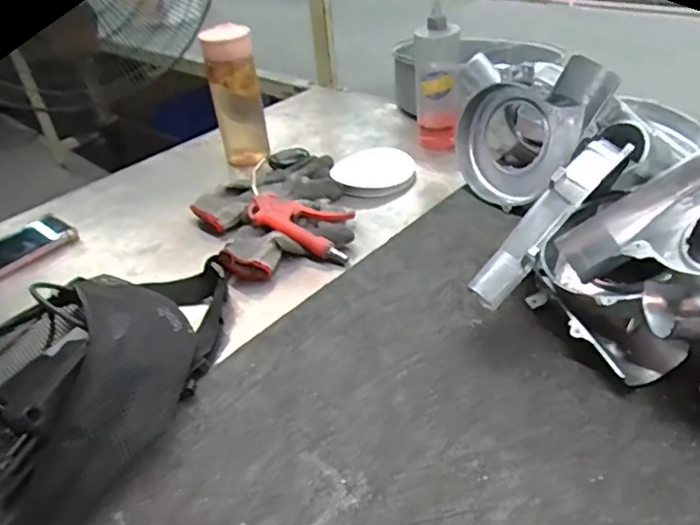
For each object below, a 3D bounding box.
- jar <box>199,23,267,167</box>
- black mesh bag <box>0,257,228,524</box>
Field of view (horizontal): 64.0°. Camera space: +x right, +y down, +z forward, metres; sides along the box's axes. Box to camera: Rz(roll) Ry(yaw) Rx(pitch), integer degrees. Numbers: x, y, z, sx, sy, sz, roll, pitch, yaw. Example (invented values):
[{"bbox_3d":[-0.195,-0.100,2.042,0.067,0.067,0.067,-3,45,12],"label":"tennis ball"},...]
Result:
[{"bbox_3d":[-0.167,-0.242,0.831,0.071,0.195,0.063,-12,37,-8],"label":"jar"},{"bbox_3d":[-0.246,0.094,0.490,0.206,0.082,0.354,11,40,21],"label":"black mesh bag"}]

